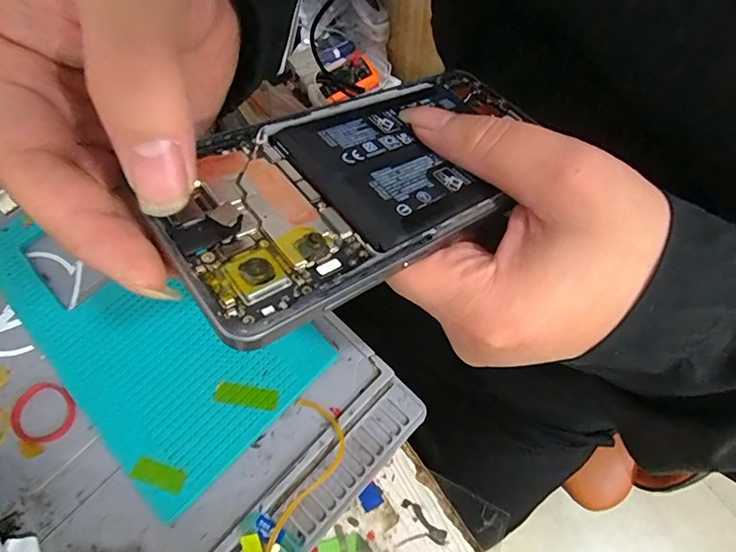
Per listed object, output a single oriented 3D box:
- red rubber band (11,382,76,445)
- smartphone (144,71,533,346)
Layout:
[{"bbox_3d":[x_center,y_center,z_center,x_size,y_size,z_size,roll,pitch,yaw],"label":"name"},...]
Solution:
[{"bbox_3d":[-0.164,0.069,0.228,0.032,0.004,0.028,34,71,15],"label":"red rubber band"},{"bbox_3d":[0.006,-0.039,0.162,0.157,0.004,0.073,-30,64,-30],"label":"smartphone"}]

